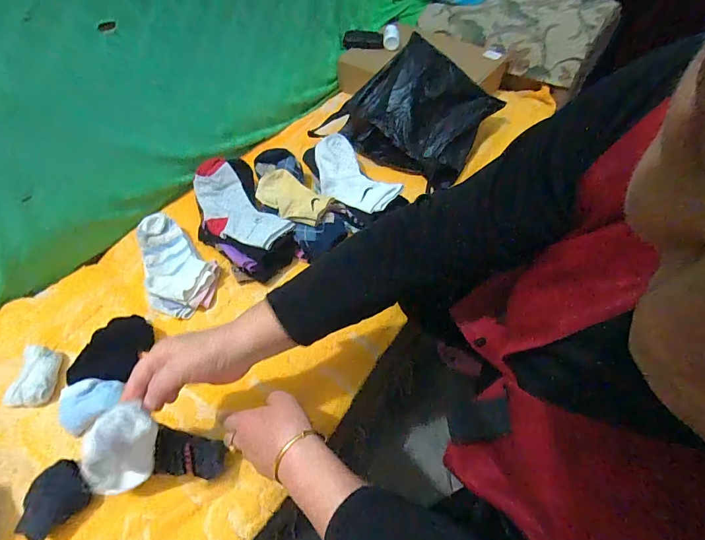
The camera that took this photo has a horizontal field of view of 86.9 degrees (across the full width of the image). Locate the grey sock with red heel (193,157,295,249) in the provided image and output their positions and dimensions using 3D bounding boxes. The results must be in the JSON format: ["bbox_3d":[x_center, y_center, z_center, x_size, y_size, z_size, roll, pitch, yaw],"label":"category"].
[{"bbox_3d":[-0.211,-0.113,0.656,0.102,0.049,0.231,-37,59,-27],"label":"grey sock with red heel"}]

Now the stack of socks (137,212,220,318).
[{"bbox_3d":[-0.305,-0.010,0.624,0.191,0.053,0.113,37,59,27],"label":"stack of socks"}]

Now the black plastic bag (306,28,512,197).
[{"bbox_3d":[0.127,-0.358,0.805,0.317,0.165,0.274,29,56,23],"label":"black plastic bag"}]

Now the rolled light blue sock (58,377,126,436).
[{"bbox_3d":[-0.338,0.175,0.485,0.067,0.039,0.055,-13,51,-11],"label":"rolled light blue sock"}]

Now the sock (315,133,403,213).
[{"bbox_3d":[-0.009,-0.181,0.701,0.111,0.031,0.223,-25,54,-20],"label":"sock"}]

